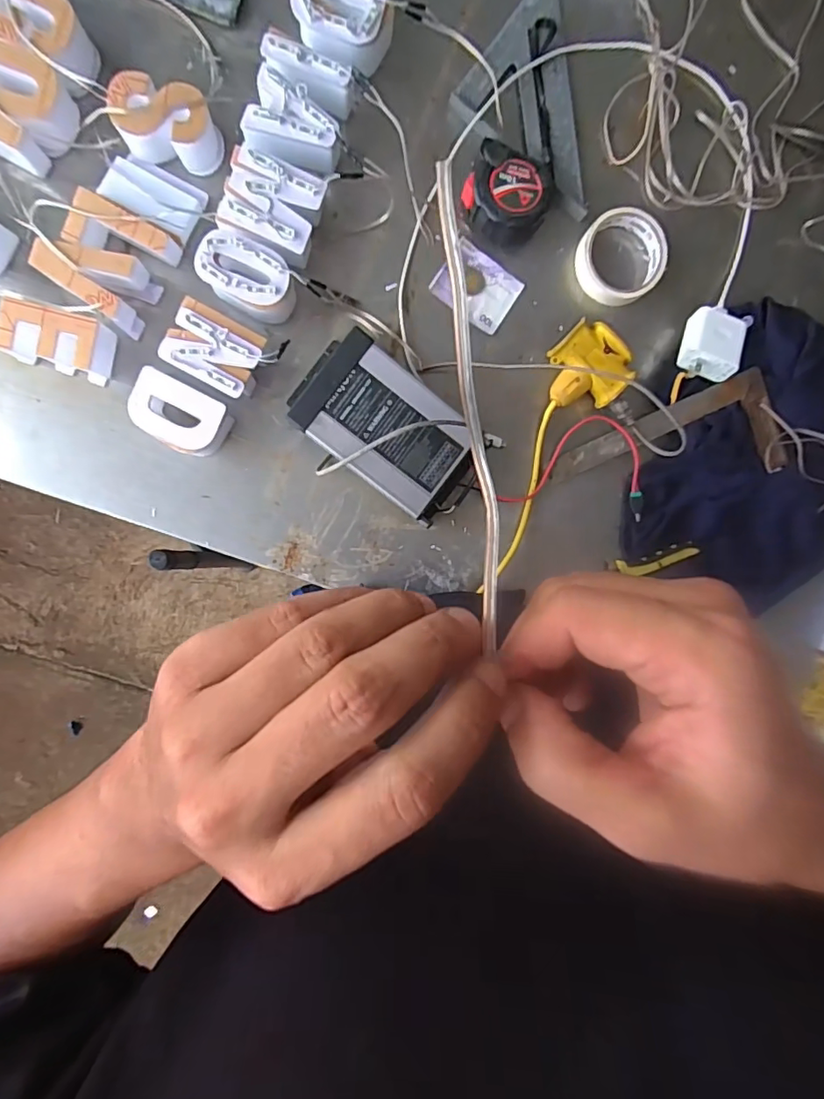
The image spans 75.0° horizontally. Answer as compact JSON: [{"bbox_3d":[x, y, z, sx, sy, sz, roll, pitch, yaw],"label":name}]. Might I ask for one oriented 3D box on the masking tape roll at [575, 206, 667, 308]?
[{"bbox_3d":[0.218,-0.306,0.566,0.086,0.029,0.088,-1,96,-7],"label":"masking tape roll"}]

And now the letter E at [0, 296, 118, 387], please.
[{"bbox_3d":[-0.331,-0.195,0.503,0.079,0.046,0.052,14,94,-9],"label":"letter E"}]

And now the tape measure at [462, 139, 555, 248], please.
[{"bbox_3d":[0.098,-0.359,0.542,0.085,0.035,0.081,-1,96,-7],"label":"tape measure"}]

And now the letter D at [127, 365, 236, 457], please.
[{"bbox_3d":[-0.224,-0.128,0.519,0.092,0.040,0.061,26,92,-9],"label":"letter D"}]

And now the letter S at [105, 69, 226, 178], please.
[{"bbox_3d":[-0.224,-0.392,0.500,0.096,0.046,0.060,3,96,-8],"label":"letter S"}]

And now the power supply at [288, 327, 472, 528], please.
[{"bbox_3d":[-0.025,-0.121,0.541,0.189,0.051,0.110,37,91,-10],"label":"power supply"}]

